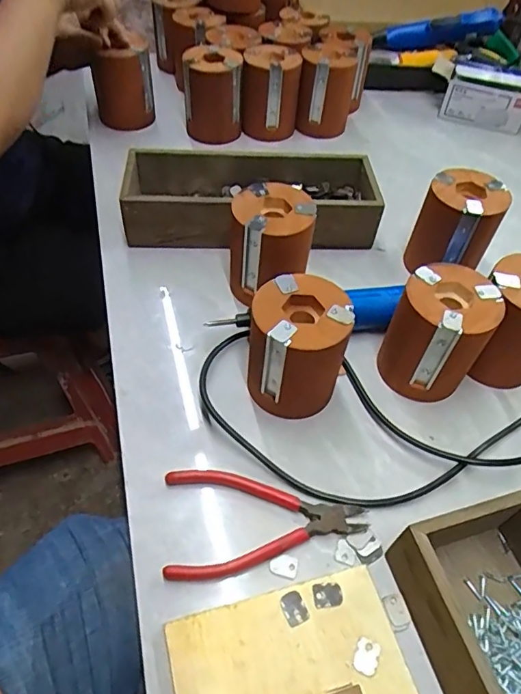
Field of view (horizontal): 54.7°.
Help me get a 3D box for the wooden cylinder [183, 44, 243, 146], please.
[{"bbox_3d":[-0.064,-0.333,0.676,0.075,0.104,0.073,-2,52,-4],"label":"wooden cylinder"}]

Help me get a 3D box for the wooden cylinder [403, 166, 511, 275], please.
[{"bbox_3d":[0.203,-0.124,0.531,0.078,0.101,0.073,26,55,18],"label":"wooden cylinder"}]

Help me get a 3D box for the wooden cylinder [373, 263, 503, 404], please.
[{"bbox_3d":[0.154,-0.011,0.440,0.073,0.098,0.081,26,55,18],"label":"wooden cylinder"}]

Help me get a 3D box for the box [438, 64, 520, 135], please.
[{"bbox_3d":[0.338,-0.371,0.754,0.121,0.076,0.029,17,53,11],"label":"box"}]

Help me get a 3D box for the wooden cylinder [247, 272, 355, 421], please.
[{"bbox_3d":[0.031,0.003,0.417,0.073,0.104,0.072,1,52,-1],"label":"wooden cylinder"}]

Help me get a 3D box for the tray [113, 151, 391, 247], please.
[{"bbox_3d":[-0.009,-0.170,0.581,0.275,0.060,0.112,0,52,-2],"label":"tray"}]

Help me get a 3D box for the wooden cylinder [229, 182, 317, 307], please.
[{"bbox_3d":[0.009,-0.095,0.493,0.077,0.102,0.074,2,52,-1],"label":"wooden cylinder"}]

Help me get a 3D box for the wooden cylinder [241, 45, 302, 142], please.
[{"bbox_3d":[0.015,-0.344,0.689,0.075,0.100,0.070,5,52,2],"label":"wooden cylinder"}]

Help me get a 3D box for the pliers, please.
[{"bbox_3d":[0.004,0.130,0.377,0.146,0.007,0.080,-1,52,-2],"label":"pliers"}]

